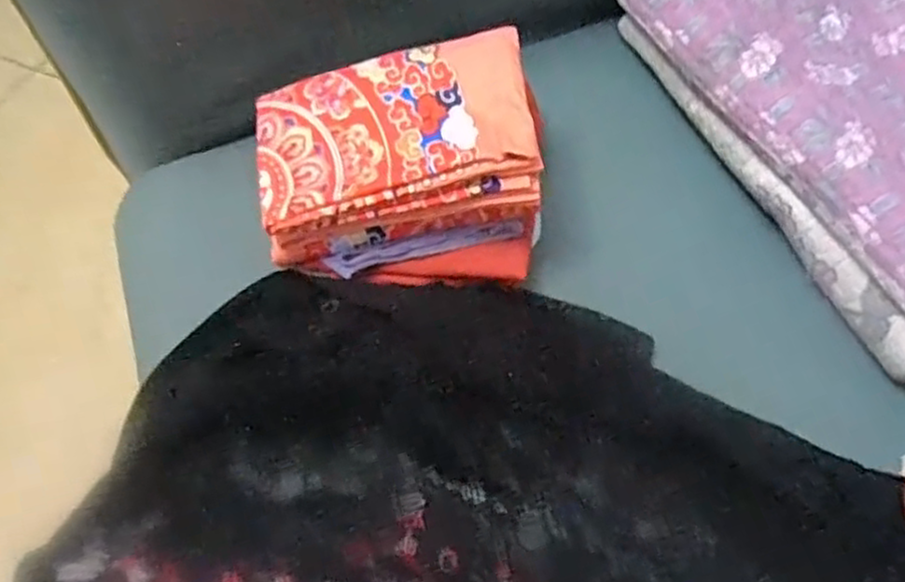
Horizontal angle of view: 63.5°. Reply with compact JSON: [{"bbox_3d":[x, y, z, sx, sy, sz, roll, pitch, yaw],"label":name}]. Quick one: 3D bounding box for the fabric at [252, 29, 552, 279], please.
[{"bbox_3d":[-0.041,-0.087,0.547,0.194,0.126,0.137,-4,59,-2],"label":"fabric"}]

